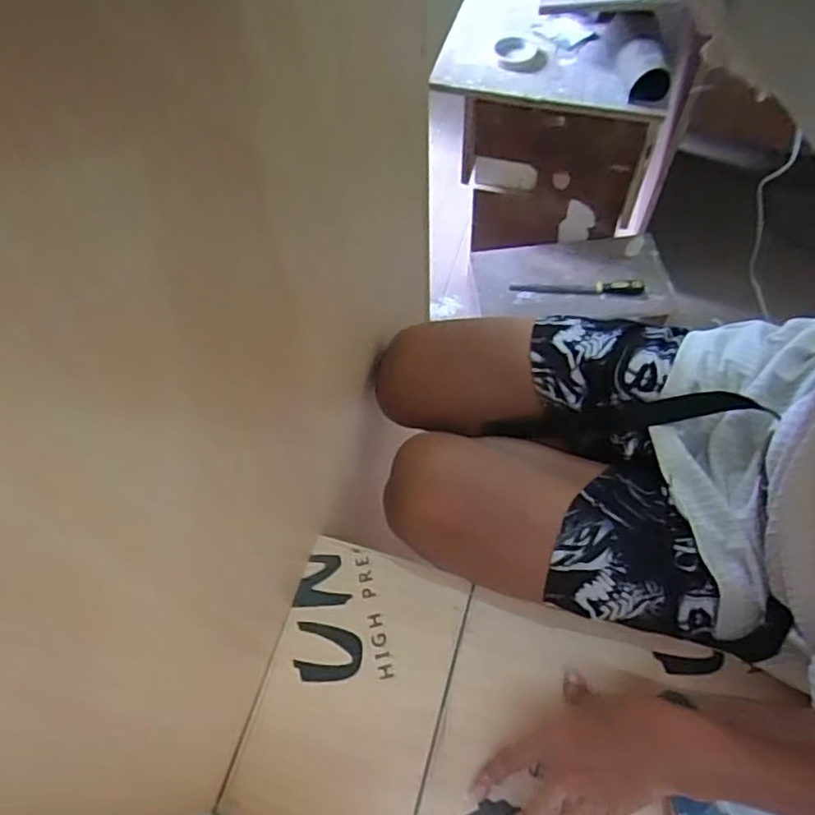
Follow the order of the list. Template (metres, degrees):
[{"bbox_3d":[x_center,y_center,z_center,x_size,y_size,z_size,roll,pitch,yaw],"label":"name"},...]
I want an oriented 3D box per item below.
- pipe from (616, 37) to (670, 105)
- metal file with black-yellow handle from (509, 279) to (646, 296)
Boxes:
[{"bbox_3d":[0.415,-0.594,1.116,0.079,0.068,0.103,-7,60,-2],"label":"pipe"},{"bbox_3d":[0.373,-0.262,1.397,0.283,0.025,0.038,0,61,2],"label":"metal file with black-yellow handle"}]

